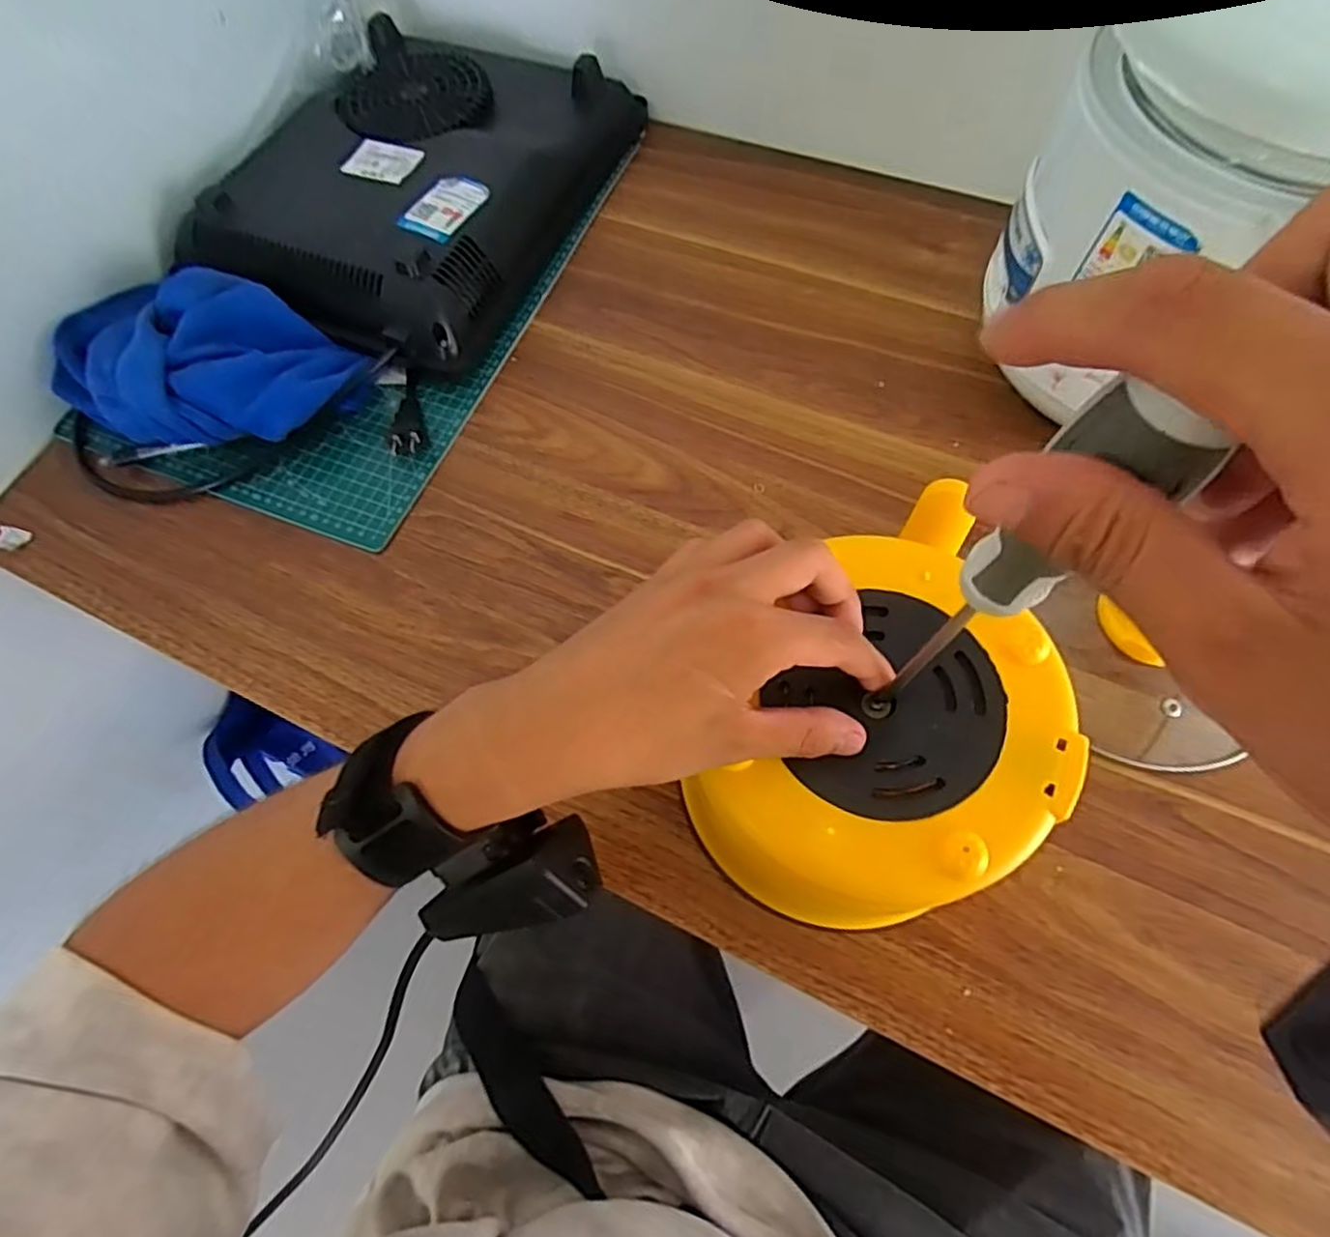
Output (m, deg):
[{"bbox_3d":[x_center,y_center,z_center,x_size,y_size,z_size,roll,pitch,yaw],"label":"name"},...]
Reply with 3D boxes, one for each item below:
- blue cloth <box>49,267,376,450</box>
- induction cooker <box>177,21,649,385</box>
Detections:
[{"bbox_3d":[-0.328,-0.180,0.498,0.204,0.071,0.123,13,67,9],"label":"blue cloth"},{"bbox_3d":[-0.202,-0.365,0.577,0.258,0.067,0.338,21,68,13],"label":"induction cooker"}]

